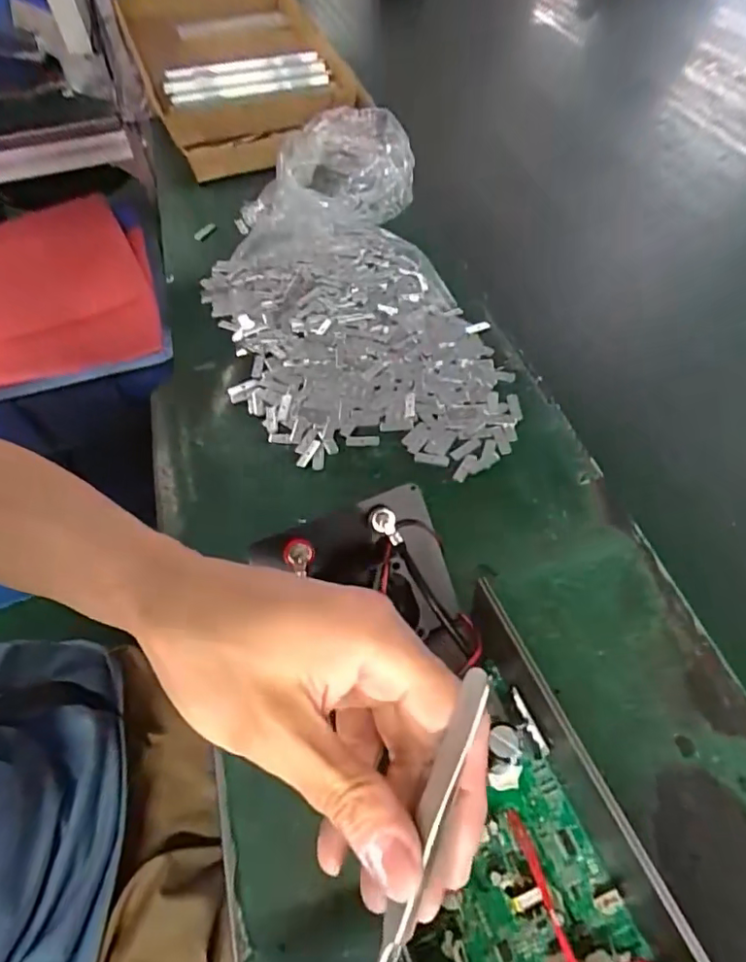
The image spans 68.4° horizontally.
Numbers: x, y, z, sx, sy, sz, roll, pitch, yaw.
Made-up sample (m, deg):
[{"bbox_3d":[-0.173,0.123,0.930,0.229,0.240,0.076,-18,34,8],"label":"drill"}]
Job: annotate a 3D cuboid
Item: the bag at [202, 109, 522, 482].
[{"bbox_3d":[-0.034,-0.195,0.497,0.218,0.065,0.450,-13,55,-5],"label":"bag"}]

